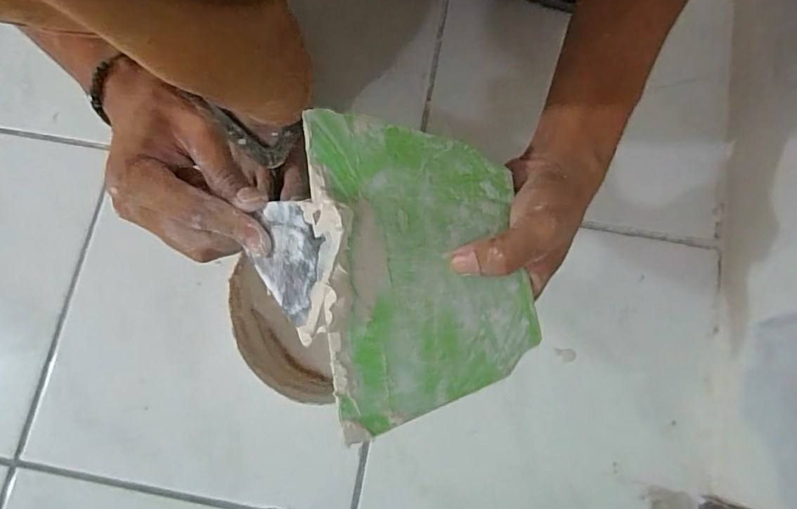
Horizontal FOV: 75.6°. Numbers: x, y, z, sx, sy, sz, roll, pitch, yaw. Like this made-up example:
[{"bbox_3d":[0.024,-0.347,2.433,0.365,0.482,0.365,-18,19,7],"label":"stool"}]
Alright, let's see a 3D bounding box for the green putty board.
[{"bbox_3d":[0.017,0.003,0.287,0.122,0.005,0.163,-5,82,-23],"label":"green putty board"}]

